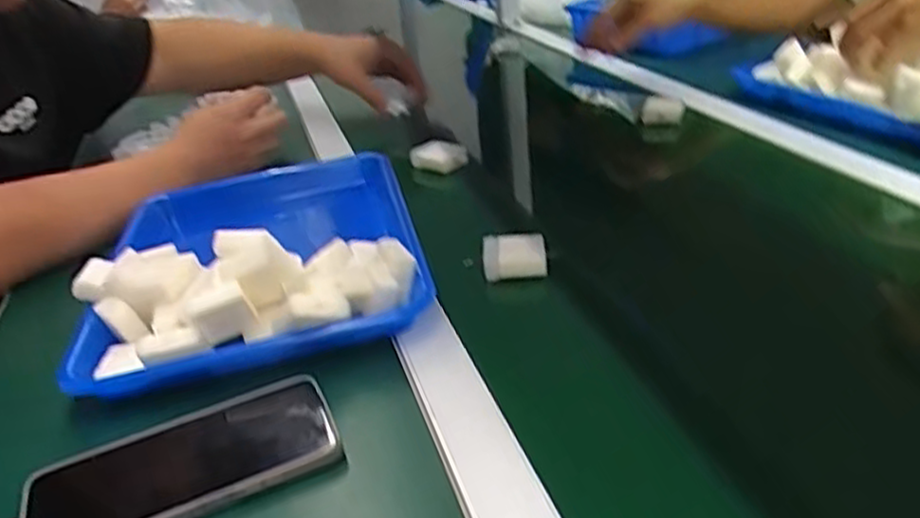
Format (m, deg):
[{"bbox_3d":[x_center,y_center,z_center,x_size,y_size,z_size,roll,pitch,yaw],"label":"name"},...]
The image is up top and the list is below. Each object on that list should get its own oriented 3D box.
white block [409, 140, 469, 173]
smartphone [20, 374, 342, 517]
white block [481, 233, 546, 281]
[{"bbox_3d":[-0.022,-0.110,0.799,0.058,0.029,0.026,6,30,21],"label":"white block"},{"bbox_3d":[-0.154,0.115,0.415,0.165,0.015,0.081,-17,27,-19],"label":"smartphone"},{"bbox_3d":[0.042,-0.002,0.578,0.048,0.028,0.032,-4,27,3],"label":"white block"}]

